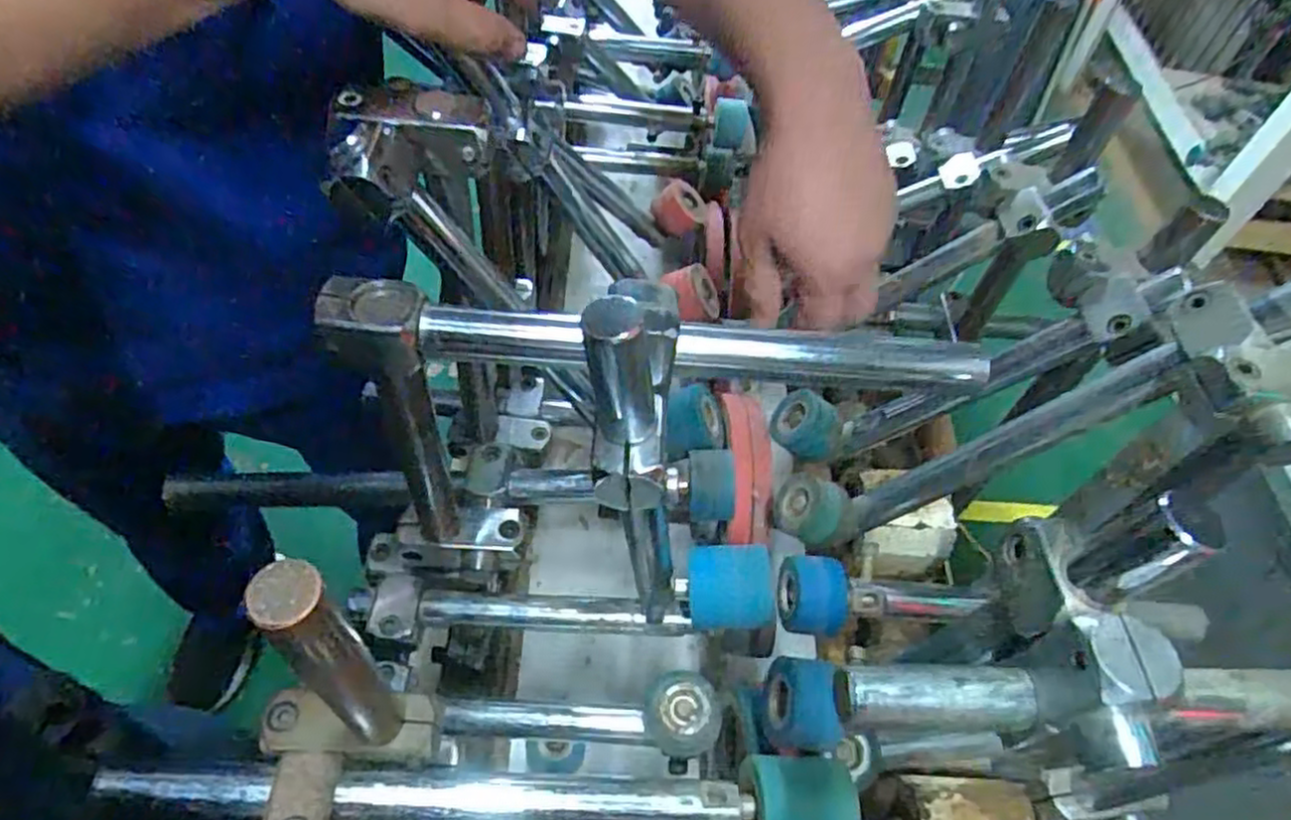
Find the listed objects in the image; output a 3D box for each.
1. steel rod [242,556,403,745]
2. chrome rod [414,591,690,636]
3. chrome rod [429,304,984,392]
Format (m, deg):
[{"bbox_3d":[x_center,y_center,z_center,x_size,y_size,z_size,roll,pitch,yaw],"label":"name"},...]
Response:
[{"bbox_3d":[-0.126,0.107,0.304,0.025,0.178,0.020,-33,63,-26],"label":"steel rod"},{"bbox_3d":[-0.061,0.141,0.508,0.184,0.016,0.021,4,53,-3],"label":"chrome rod"},{"bbox_3d":[0.028,-0.027,0.334,0.253,0.019,0.018,4,53,-3],"label":"chrome rod"}]

